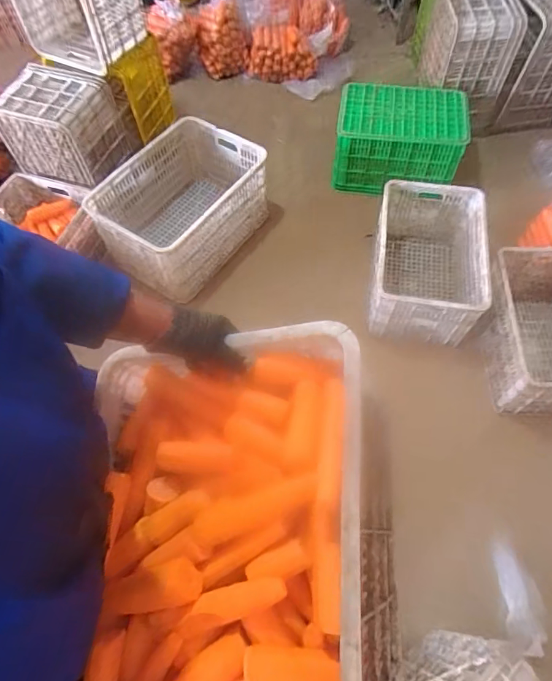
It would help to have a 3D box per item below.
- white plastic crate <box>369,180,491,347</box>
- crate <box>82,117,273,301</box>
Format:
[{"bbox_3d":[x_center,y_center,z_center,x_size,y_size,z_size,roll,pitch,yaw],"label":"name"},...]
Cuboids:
[{"bbox_3d":[0.530,-0.266,1.593,0.374,0.279,0.502,9,62,5],"label":"white plastic crate"},{"bbox_3d":[-0.364,-0.510,1.728,0.449,0.319,0.597,36,68,19],"label":"crate"}]

